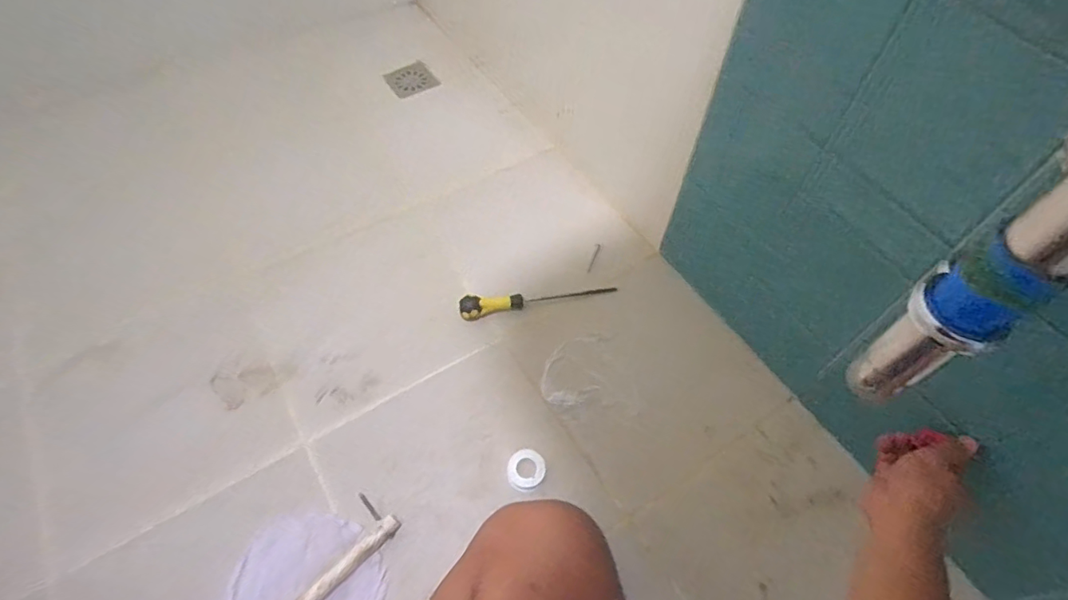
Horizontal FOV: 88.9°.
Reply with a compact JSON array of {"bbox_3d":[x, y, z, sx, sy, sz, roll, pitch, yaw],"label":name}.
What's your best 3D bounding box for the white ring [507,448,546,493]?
[{"bbox_3d":[-0.011,0.213,0.681,0.046,0.009,0.050,1,54,-1],"label":"white ring"}]

